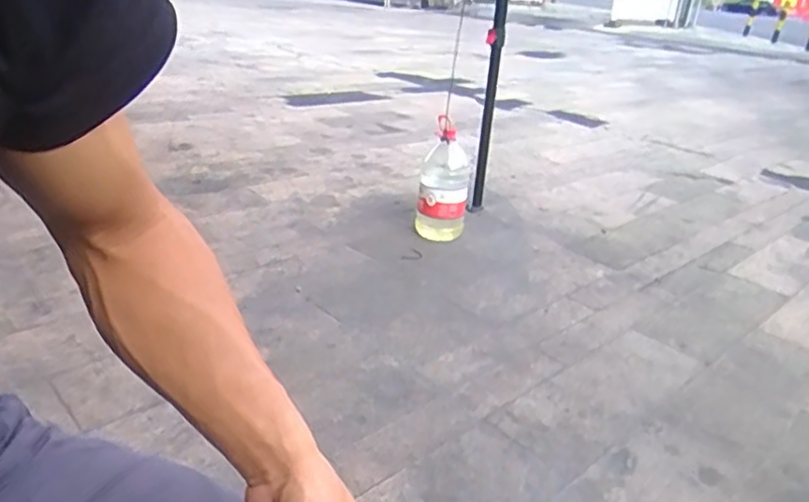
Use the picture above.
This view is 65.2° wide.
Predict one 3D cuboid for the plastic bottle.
[{"bbox_3d":[0.124,-0.211,1.975,0.158,0.339,0.184,11,24,13],"label":"plastic bottle"}]

